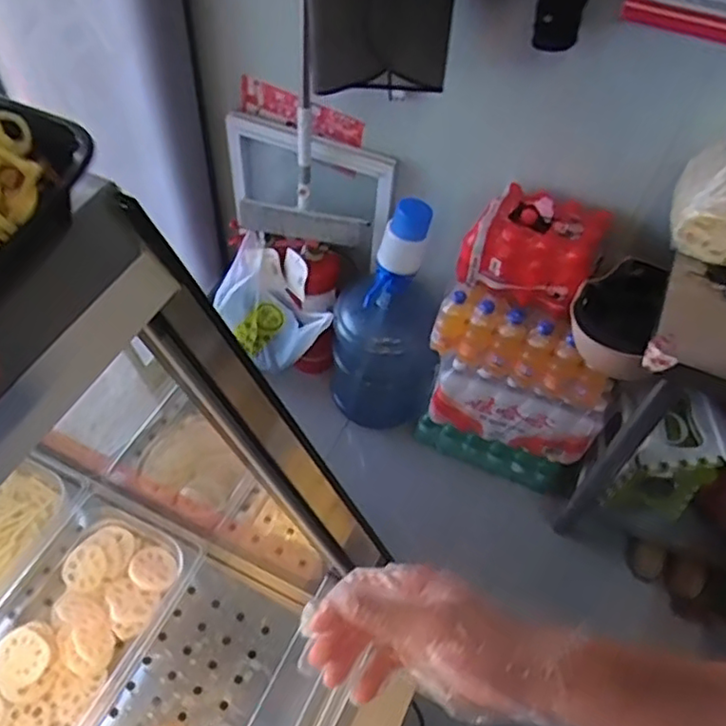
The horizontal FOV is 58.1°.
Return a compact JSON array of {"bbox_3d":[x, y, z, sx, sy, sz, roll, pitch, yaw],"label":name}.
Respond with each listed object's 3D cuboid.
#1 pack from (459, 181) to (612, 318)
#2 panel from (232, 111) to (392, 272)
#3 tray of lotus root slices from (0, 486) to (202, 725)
[{"bbox_3d":[0.329,-0.230,1.273,0.248,0.169,0.175,21,55,10],"label":"pack"},{"bbox_3d":[-0.138,-0.397,1.471,0.387,0.226,0.111,19,55,9],"label":"panel"},{"bbox_3d":[-0.348,0.316,0.744,0.182,0.059,0.326,26,56,14],"label":"tray of lotus root slices"}]

